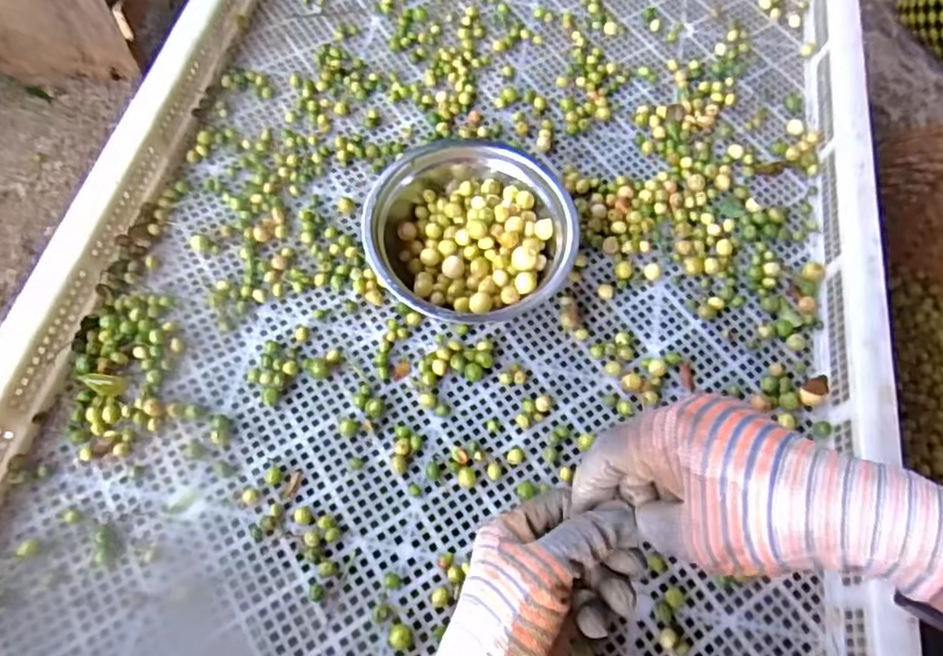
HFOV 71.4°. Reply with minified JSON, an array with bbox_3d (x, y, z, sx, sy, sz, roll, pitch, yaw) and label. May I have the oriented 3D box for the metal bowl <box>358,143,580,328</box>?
[{"bbox_3d":[0.001,-0.071,0.493,0.146,0.059,0.134,1,64,-1],"label":"metal bowl"}]

